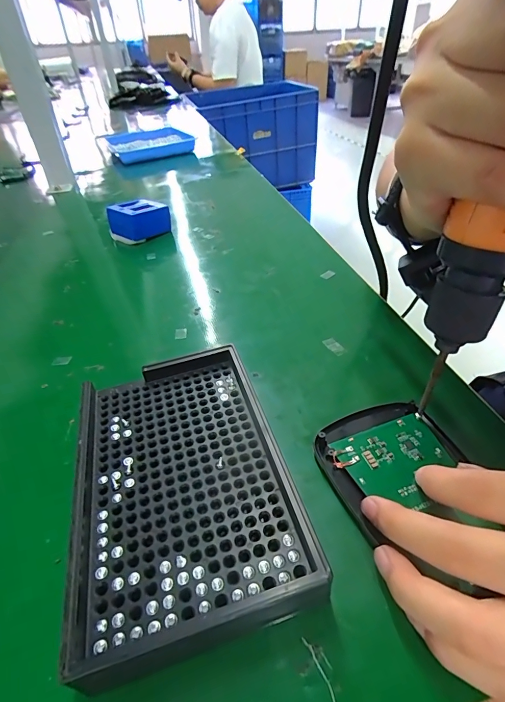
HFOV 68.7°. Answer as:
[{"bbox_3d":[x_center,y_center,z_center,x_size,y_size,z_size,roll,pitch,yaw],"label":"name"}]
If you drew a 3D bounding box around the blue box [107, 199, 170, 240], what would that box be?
[{"bbox_3d":[-0.129,-0.150,0.425,0.056,0.035,0.051,-35,48,-31],"label":"blue box"}]

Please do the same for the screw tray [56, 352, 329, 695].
[{"bbox_3d":[-0.034,0.057,0.174,0.090,0.024,0.136,-15,41,-11],"label":"screw tray"}]

